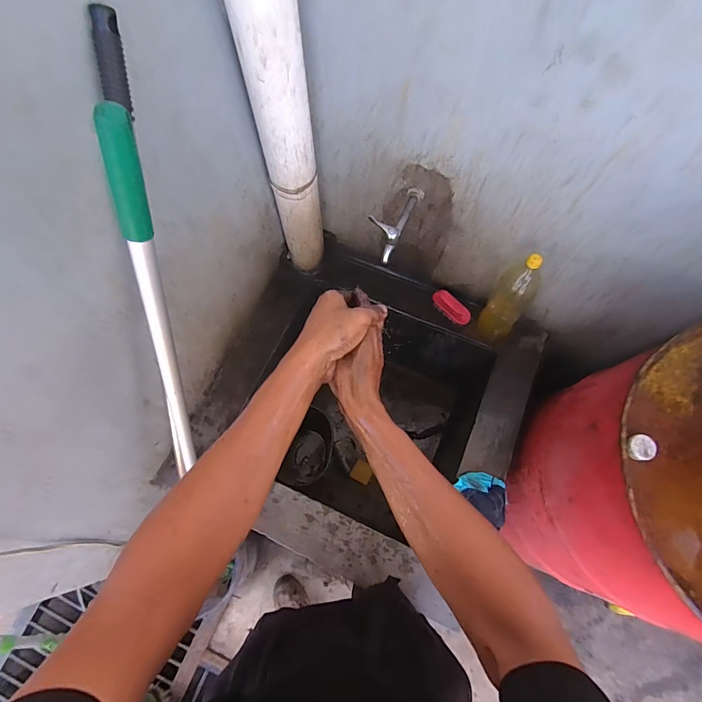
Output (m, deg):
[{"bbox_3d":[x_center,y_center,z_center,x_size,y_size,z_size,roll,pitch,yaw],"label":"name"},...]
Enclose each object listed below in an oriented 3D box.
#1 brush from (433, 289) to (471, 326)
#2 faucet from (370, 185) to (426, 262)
[{"bbox_3d":[0.297,-0.129,1.141,0.035,0.044,0.126,-41,76,-15],"label":"brush"},{"bbox_3d":[0.101,-0.286,0.817,0.053,0.083,0.196,28,72,8],"label":"faucet"}]

